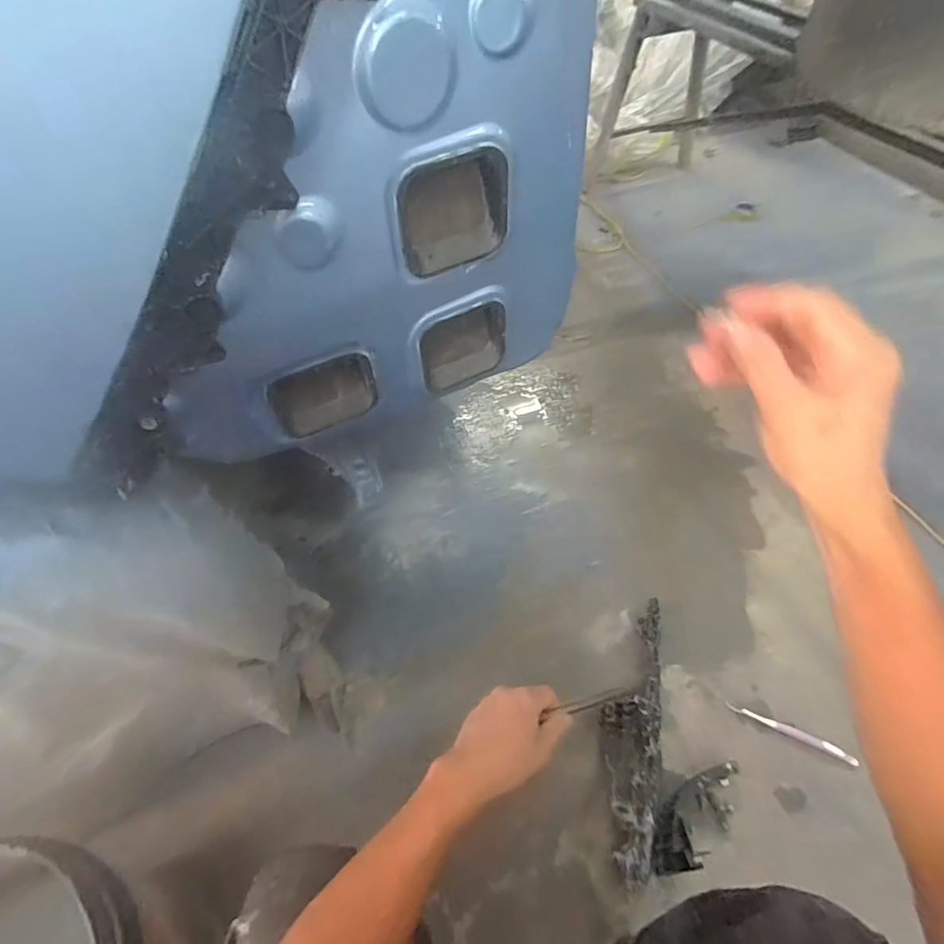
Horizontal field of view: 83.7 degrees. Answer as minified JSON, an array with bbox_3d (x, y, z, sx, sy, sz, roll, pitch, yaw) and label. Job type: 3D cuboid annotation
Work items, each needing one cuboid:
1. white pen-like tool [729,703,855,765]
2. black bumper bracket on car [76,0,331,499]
[{"bbox_3d":[0.480,0.392,0.796,0.171,0.006,0.018,16,53,33],"label":"white pen-like tool"},{"bbox_3d":[-0.139,-0.141,0.298,0.052,0.400,0.026,5,35,-52],"label":"black bumper bracket on car"}]

